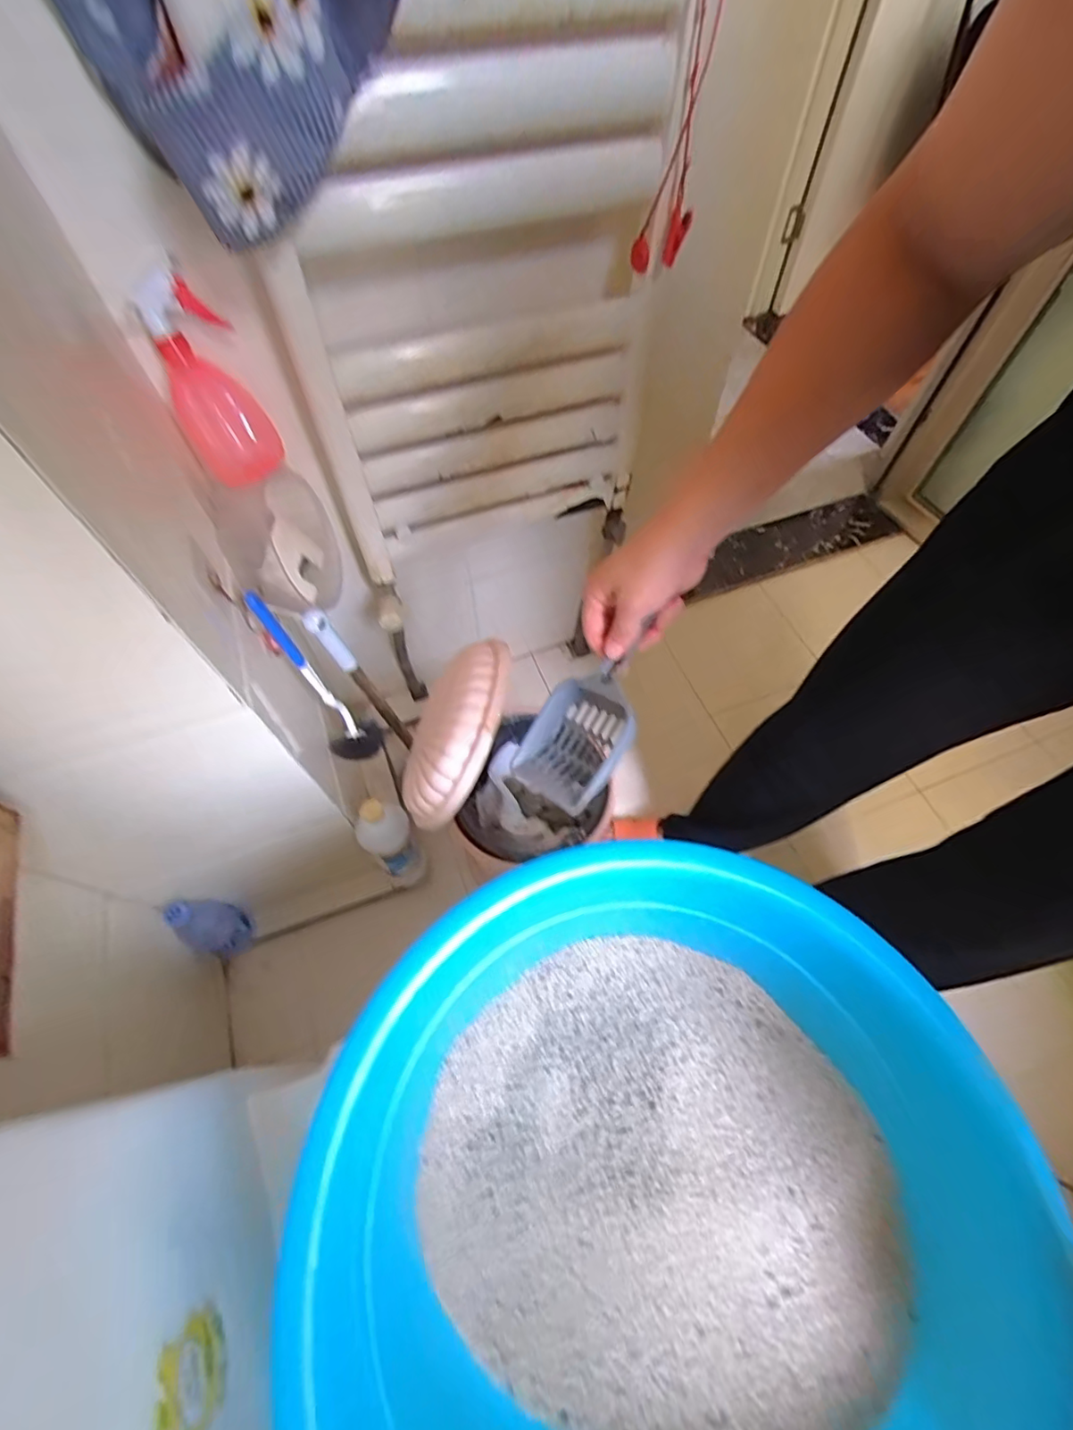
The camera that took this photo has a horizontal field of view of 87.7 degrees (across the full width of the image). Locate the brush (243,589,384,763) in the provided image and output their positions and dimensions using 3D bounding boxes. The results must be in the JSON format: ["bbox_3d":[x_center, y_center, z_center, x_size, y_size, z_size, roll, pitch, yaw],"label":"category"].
[{"bbox_3d":[-0.284,-0.036,0.760,0.078,0.341,0.062,-27,64,-15],"label":"brush"}]

